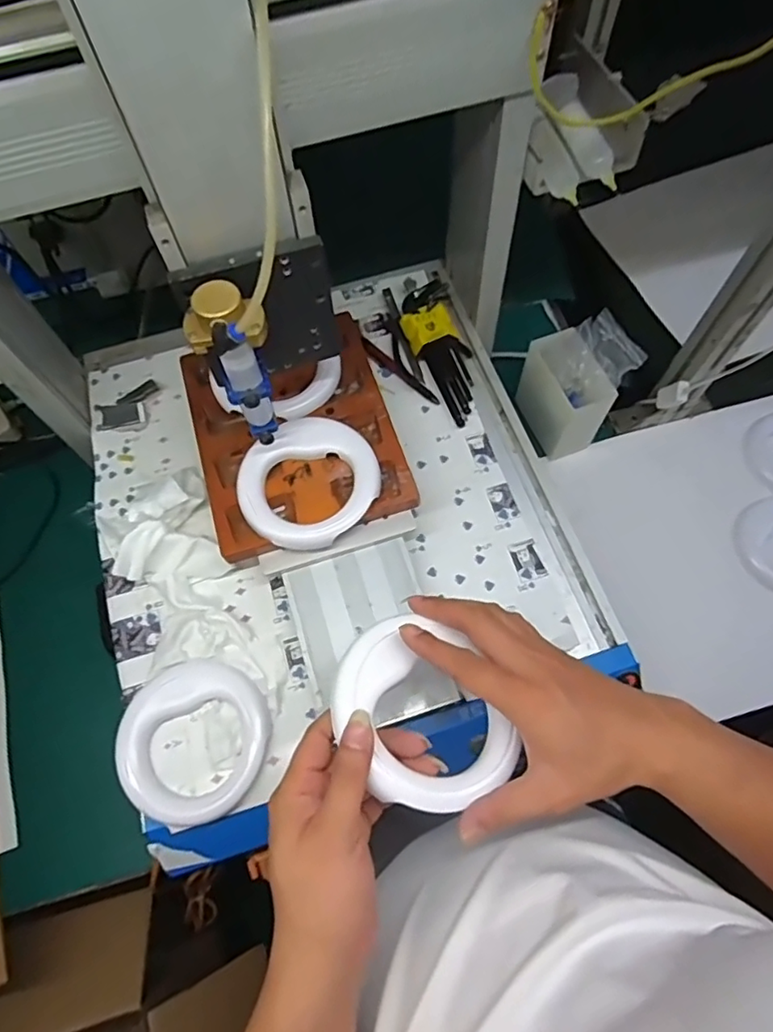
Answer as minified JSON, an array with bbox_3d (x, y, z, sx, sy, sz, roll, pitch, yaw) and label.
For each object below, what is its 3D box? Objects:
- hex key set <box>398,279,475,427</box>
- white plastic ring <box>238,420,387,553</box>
[{"bbox_3d":[0.064,-0.188,0.657,0.067,0.037,0.178,-14,68,-5],"label":"hex key set"},{"bbox_3d":[-0.074,-0.033,0.546,0.133,0.014,0.124,-42,78,-12],"label":"white plastic ring"}]

